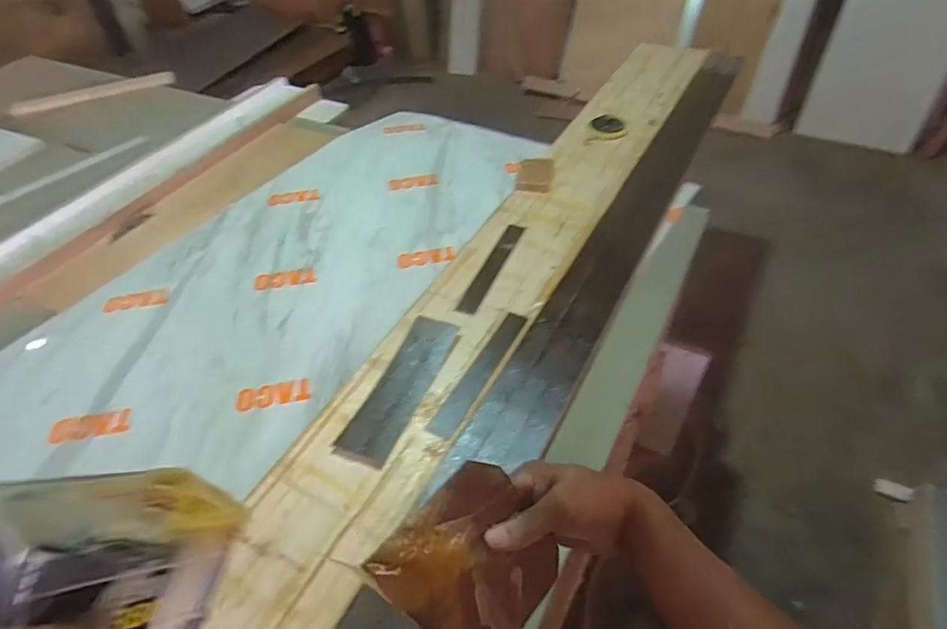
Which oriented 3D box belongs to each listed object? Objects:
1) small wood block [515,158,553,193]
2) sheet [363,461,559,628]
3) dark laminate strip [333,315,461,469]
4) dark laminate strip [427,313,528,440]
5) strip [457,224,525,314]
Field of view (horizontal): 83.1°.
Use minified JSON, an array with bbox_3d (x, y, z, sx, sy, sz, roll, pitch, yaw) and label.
[{"bbox_3d":[0.134,-0.308,1.176,0.073,0.021,0.107,6,46,12],"label":"small wood block"},{"bbox_3d":[0.004,0.202,0.428,0.122,0.154,0.009,-43,25,-20],"label":"sheet"},{"bbox_3d":[-0.105,0.106,0.799,0.087,0.005,0.265,16,50,18],"label":"dark laminate strip"},{"bbox_3d":[0.012,0.084,0.808,0.040,0.004,0.249,18,50,26],"label":"dark laminate strip"},{"bbox_3d":[0.038,-0.090,0.979,0.036,0.004,0.260,15,47,18],"label":"strip"}]

